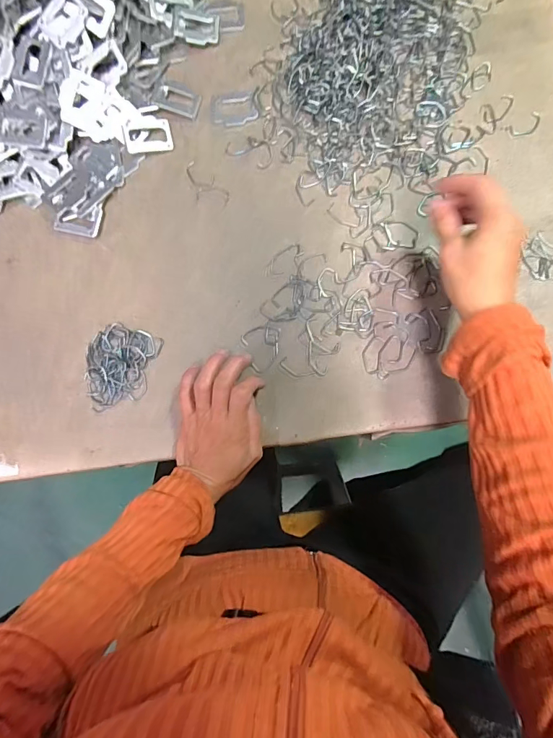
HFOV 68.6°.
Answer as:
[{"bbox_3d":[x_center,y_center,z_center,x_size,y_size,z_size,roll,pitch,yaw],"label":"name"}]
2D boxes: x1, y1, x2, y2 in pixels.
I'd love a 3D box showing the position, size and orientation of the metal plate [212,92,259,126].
[{"bbox_3d":[-0.046,-0.287,0.446,0.051,0.004,0.038,-5,83,3],"label":"metal plate"}]

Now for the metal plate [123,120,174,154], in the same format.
[{"bbox_3d":[-0.140,-0.254,0.444,0.050,0.004,0.034,-10,91,-10],"label":"metal plate"}]

